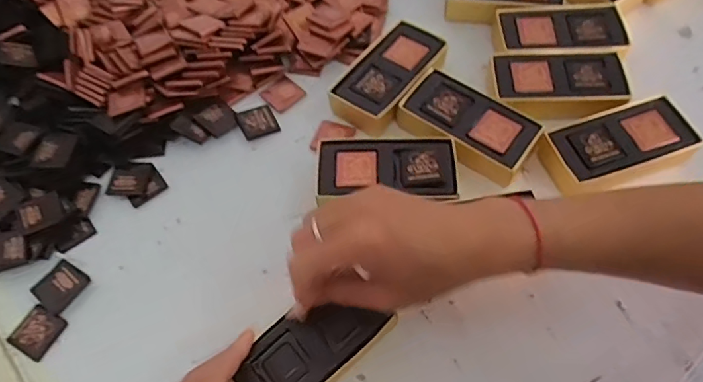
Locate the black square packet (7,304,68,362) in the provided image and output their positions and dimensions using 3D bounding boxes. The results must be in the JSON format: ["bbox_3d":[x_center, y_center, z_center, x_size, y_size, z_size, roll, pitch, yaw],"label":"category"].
[{"bbox_3d":[-0.241,0.108,0.400,0.034,0.004,0.034,23,66,16],"label":"black square packet"}]

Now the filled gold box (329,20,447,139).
[{"bbox_3d":[0.036,-0.108,0.486,0.063,0.029,0.118,32,68,19],"label":"filled gold box"}]

